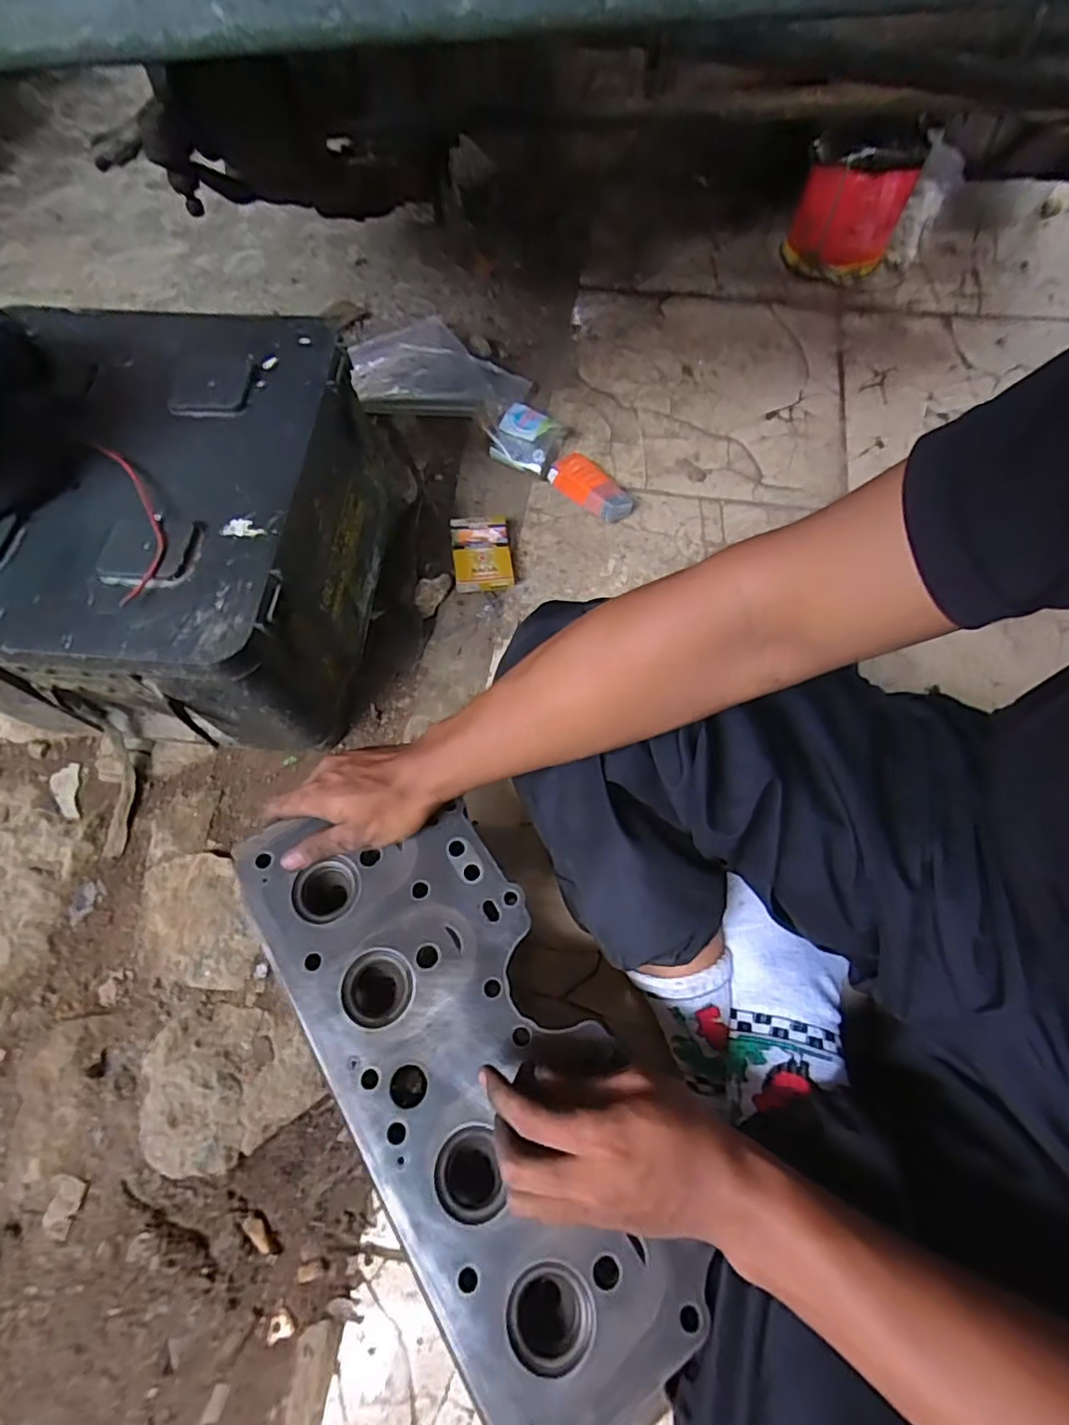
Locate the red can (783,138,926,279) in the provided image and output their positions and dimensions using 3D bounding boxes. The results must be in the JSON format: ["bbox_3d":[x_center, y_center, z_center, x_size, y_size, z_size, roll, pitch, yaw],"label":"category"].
[{"bbox_3d":[0.473,-0.760,0.889,0.150,0.153,0.137,-1,65,1],"label":"red can"}]

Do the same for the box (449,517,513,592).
[{"bbox_3d":[-0.064,-0.193,0.726,0.069,0.027,0.097,-7,65,-2],"label":"box"}]

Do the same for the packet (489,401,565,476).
[{"bbox_3d":[-0.011,-0.361,0.795,0.085,0.047,0.084,18,67,9],"label":"packet"}]

